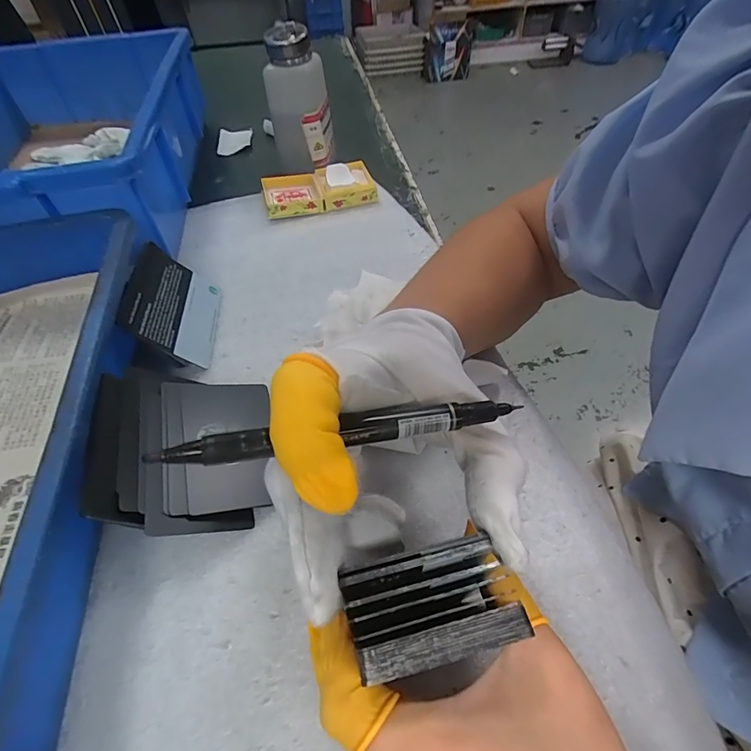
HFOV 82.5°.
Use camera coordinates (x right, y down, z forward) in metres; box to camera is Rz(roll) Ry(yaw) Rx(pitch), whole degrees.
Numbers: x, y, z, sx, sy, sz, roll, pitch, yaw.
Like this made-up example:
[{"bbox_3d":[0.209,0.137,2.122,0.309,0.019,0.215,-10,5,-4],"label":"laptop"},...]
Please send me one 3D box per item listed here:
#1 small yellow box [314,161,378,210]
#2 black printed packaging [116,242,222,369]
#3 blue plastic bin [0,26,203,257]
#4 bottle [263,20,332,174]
[{"bbox_3d":[-0.029,-0.194,0.435,0.055,0.024,0.053,-12,53,-9],"label":"small yellow box"},{"bbox_3d":[-0.143,-0.052,0.307,0.004,0.065,0.085,-32,43,28],"label":"black printed packaging"},{"bbox_3d":[-0.308,-0.230,0.424,0.232,0.099,0.364,-7,52,-5],"label":"blue plastic bin"},{"bbox_3d":[-0.075,-0.269,0.432,0.064,0.124,0.054,-6,52,-4],"label":"bottle"}]

